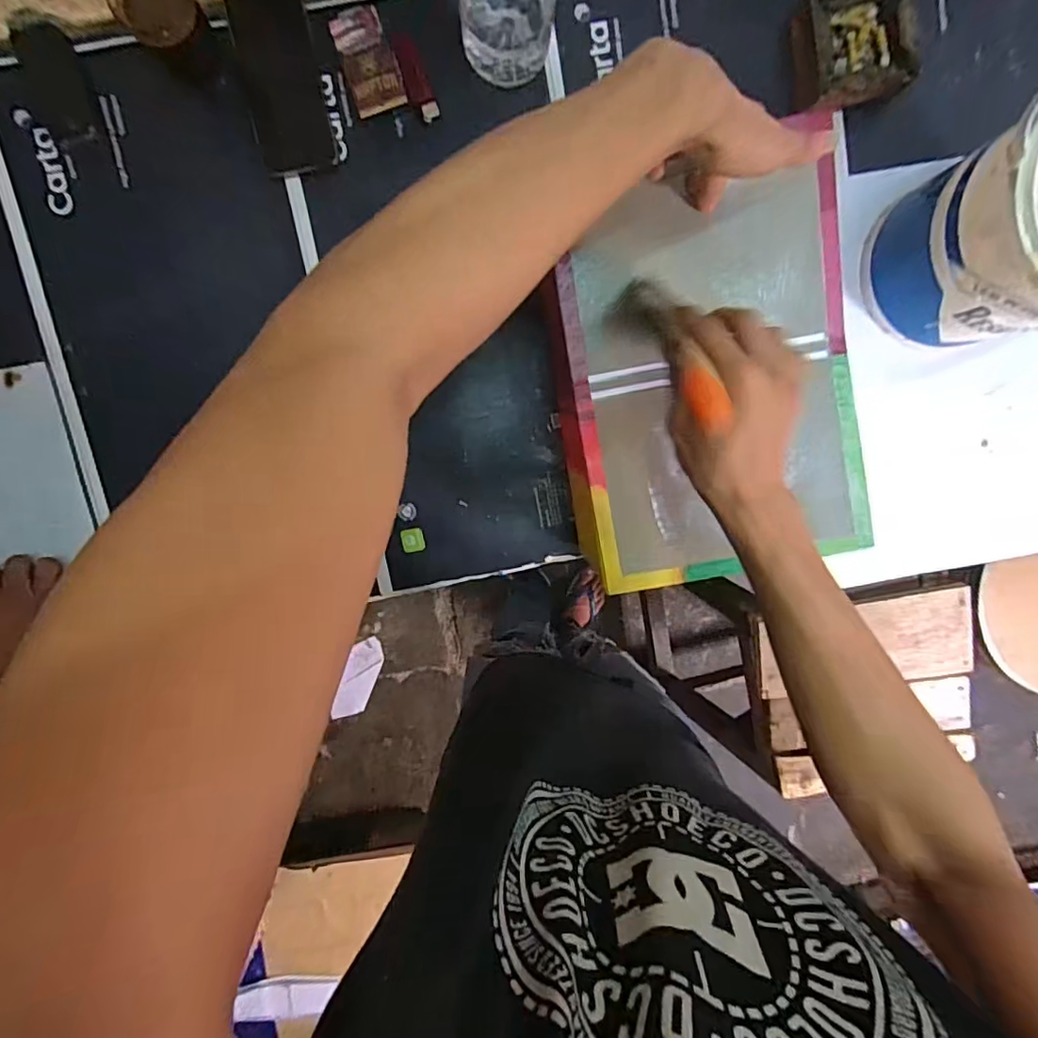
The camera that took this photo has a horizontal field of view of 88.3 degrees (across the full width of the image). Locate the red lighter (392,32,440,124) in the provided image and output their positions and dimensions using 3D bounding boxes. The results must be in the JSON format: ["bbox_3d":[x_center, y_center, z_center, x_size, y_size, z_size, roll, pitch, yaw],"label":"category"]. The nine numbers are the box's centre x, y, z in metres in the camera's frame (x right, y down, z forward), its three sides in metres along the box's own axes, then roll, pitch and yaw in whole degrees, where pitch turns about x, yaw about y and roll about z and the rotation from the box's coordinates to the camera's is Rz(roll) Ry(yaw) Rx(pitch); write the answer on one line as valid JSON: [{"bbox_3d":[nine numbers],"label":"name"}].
[{"bbox_3d":[-0.105,-0.449,0.543,0.024,0.013,0.077,-21,97,0],"label":"red lighter"}]

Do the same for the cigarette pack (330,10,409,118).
[{"bbox_3d":[-0.151,-0.460,0.541,0.052,0.019,0.091,-20,97,0],"label":"cigarette pack"}]

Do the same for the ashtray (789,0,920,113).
[{"bbox_3d":[0.334,-0.475,0.536,0.107,0.053,0.109,-12,97,1],"label":"ashtray"}]

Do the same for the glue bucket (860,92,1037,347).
[{"bbox_3d":[0.463,-0.258,0.485,0.173,0.185,0.176,0,97,-3],"label":"glue bucket"}]

